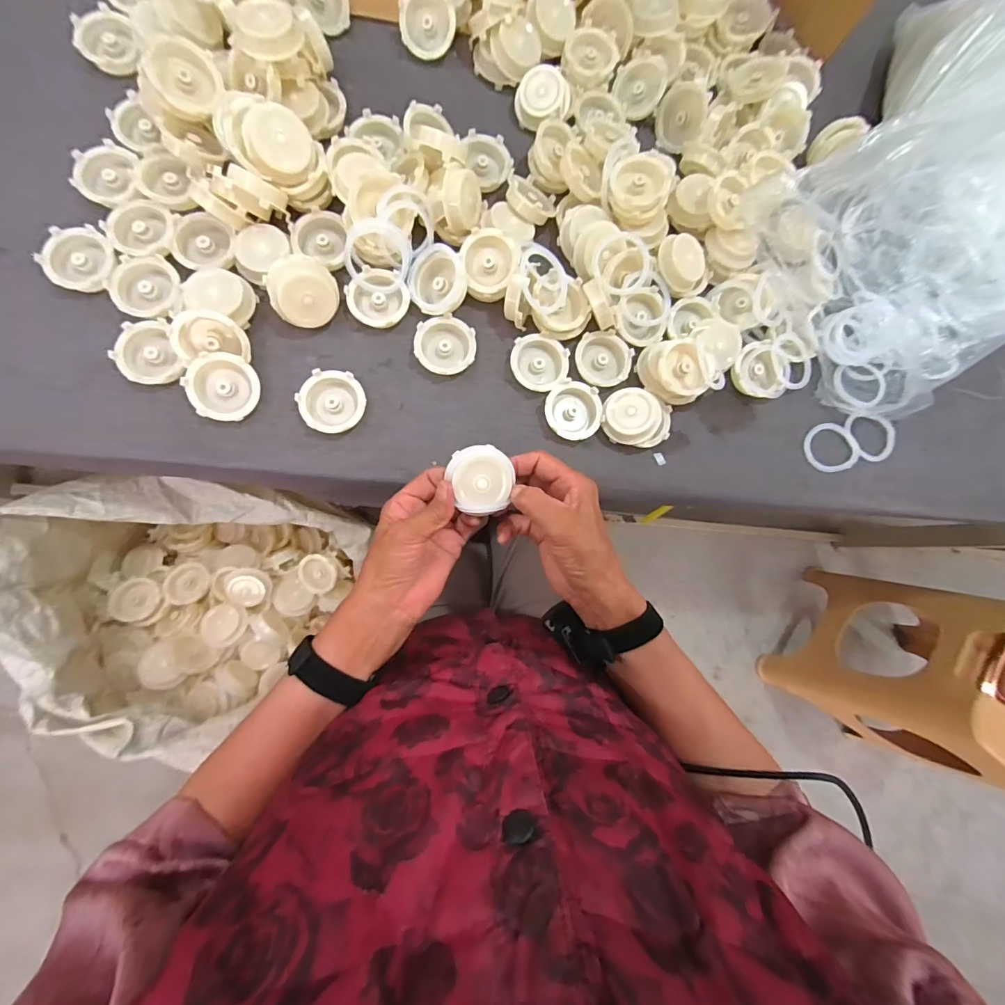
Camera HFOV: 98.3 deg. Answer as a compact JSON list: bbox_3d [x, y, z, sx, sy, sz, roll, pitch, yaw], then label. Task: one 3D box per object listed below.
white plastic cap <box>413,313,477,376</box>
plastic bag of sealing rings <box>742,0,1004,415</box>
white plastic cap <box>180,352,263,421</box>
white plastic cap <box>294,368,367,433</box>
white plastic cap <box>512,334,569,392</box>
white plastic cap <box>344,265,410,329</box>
[{"bbox_3d":[-0.056,-0.153,0.428,0.058,0.017,0.057,1,85,-7],"label":"white plastic cap"},{"bbox_3d":[0.471,-0.323,0.452,0.426,0.131,0.324,-44,91,-9],"label":"plastic bag of sealing rings"},{"bbox_3d":[-0.251,-0.104,0.395,0.059,0.019,0.059,-1,95,-14],"label":"white plastic cap"},{"bbox_3d":[-0.161,-0.095,0.412,0.058,0.015,0.057,1,85,-7],"label":"white plastic cap"},{"bbox_3d":[0.038,-0.142,0.441,0.057,0.011,0.055,1,85,-7],"label":"white plastic cap"},{"bbox_3d":[-0.122,-0.199,0.426,0.055,0.012,0.060,1,85,-7],"label":"white plastic cap"}]

